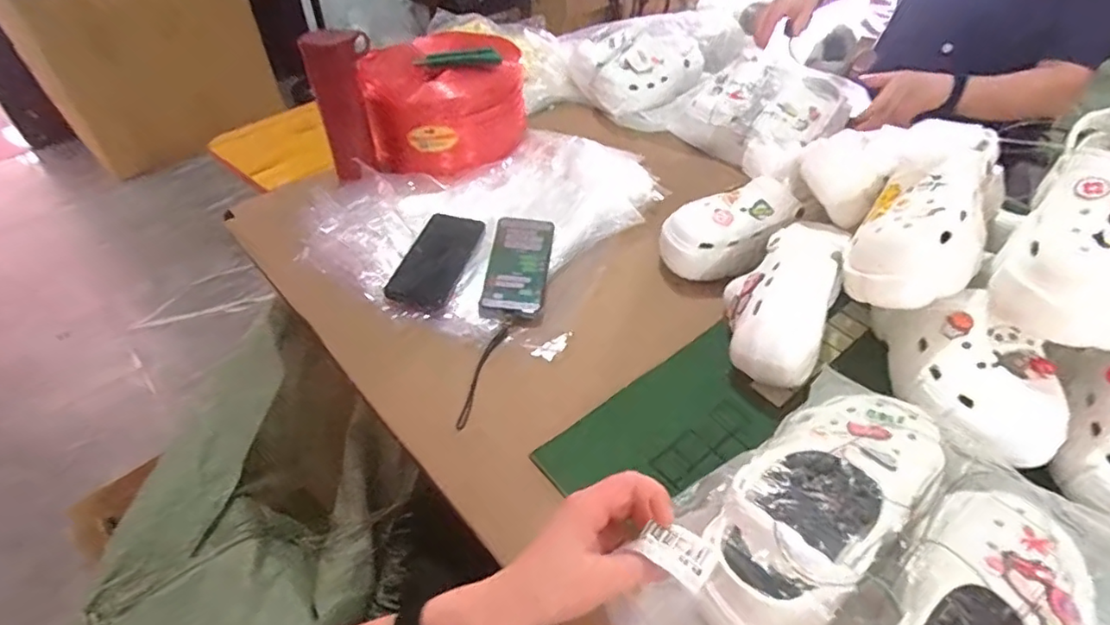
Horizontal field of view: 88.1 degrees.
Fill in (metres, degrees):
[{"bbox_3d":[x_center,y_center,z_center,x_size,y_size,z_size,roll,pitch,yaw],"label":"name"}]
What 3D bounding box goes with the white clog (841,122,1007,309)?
[{"bbox_3d":[0.381,-0.097,0.582,0.110,0.091,0.222,29,68,27],"label":"white clog"}]

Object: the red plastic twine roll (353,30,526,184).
[{"bbox_3d":[-0.166,-0.320,0.871,0.230,0.130,0.265,-5,44,-5],"label":"red plastic twine roll"}]

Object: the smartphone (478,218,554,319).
[{"bbox_3d":[-0.044,-0.060,0.708,0.072,0.009,0.154,7,55,0],"label":"smartphone"}]

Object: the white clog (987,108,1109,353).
[{"bbox_3d":[0.494,-0.073,0.515,0.120,0.116,0.209,33,52,30],"label":"white clog"}]

